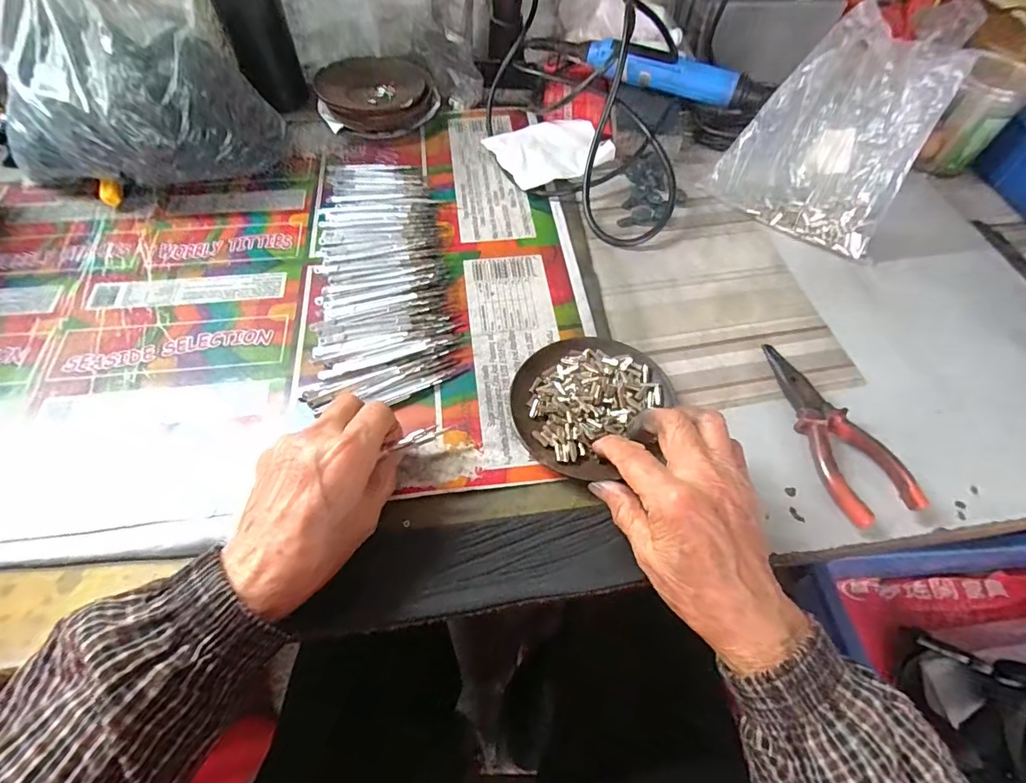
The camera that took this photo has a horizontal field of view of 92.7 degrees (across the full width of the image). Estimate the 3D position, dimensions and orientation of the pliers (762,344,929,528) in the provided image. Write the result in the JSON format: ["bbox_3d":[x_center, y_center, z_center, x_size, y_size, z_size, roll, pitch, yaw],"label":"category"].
[{"bbox_3d":[0.230,0.024,0.355,0.051,0.022,0.142,-7,61,-6],"label":"pliers"}]

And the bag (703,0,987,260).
[{"bbox_3d":[0.303,-0.240,0.446,0.157,0.139,0.140,41,66,19],"label":"bag"}]

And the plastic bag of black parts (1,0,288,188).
[{"bbox_3d":[-0.320,-0.283,0.383,0.115,0.242,0.216,41,67,19],"label":"plastic bag of black parts"}]

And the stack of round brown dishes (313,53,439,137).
[{"bbox_3d":[-0.153,-0.338,0.548,0.123,0.034,0.148,-20,63,-13],"label":"stack of round brown dishes"}]

